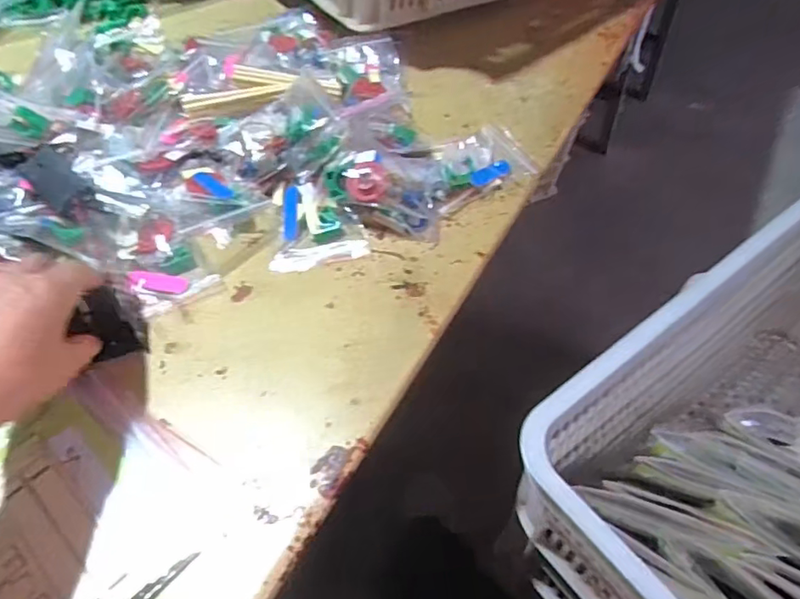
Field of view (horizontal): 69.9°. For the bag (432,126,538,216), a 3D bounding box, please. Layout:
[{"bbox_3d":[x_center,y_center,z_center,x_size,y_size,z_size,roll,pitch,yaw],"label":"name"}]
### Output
[{"bbox_3d":[0.062,-0.117,0.504,0.107,0.018,0.066,-27,54,-17],"label":"bag"}]

